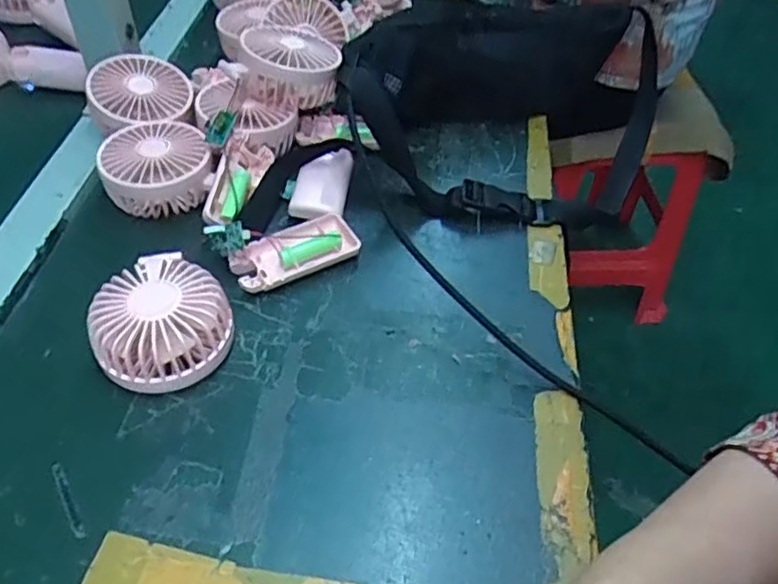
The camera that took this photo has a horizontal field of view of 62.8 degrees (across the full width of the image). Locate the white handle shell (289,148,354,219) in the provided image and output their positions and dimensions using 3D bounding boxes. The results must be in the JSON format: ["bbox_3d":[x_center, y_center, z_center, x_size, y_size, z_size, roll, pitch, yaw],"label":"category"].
[{"bbox_3d":[-0.056,-0.089,0.529,0.041,0.018,0.078,7,48,4],"label":"white handle shell"}]

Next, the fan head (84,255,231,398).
[{"bbox_3d":[-0.149,0.021,0.414,0.086,0.047,0.084,1,48,-1],"label":"fan head"}]

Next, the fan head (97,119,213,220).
[{"bbox_3d":[-0.187,-0.101,0.514,0.084,0.037,0.079,1,48,-1],"label":"fan head"}]

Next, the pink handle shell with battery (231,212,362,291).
[{"bbox_3d":[-0.071,-0.029,0.478,0.092,0.021,0.044,-21,52,-20],"label":"pink handle shell with battery"}]

